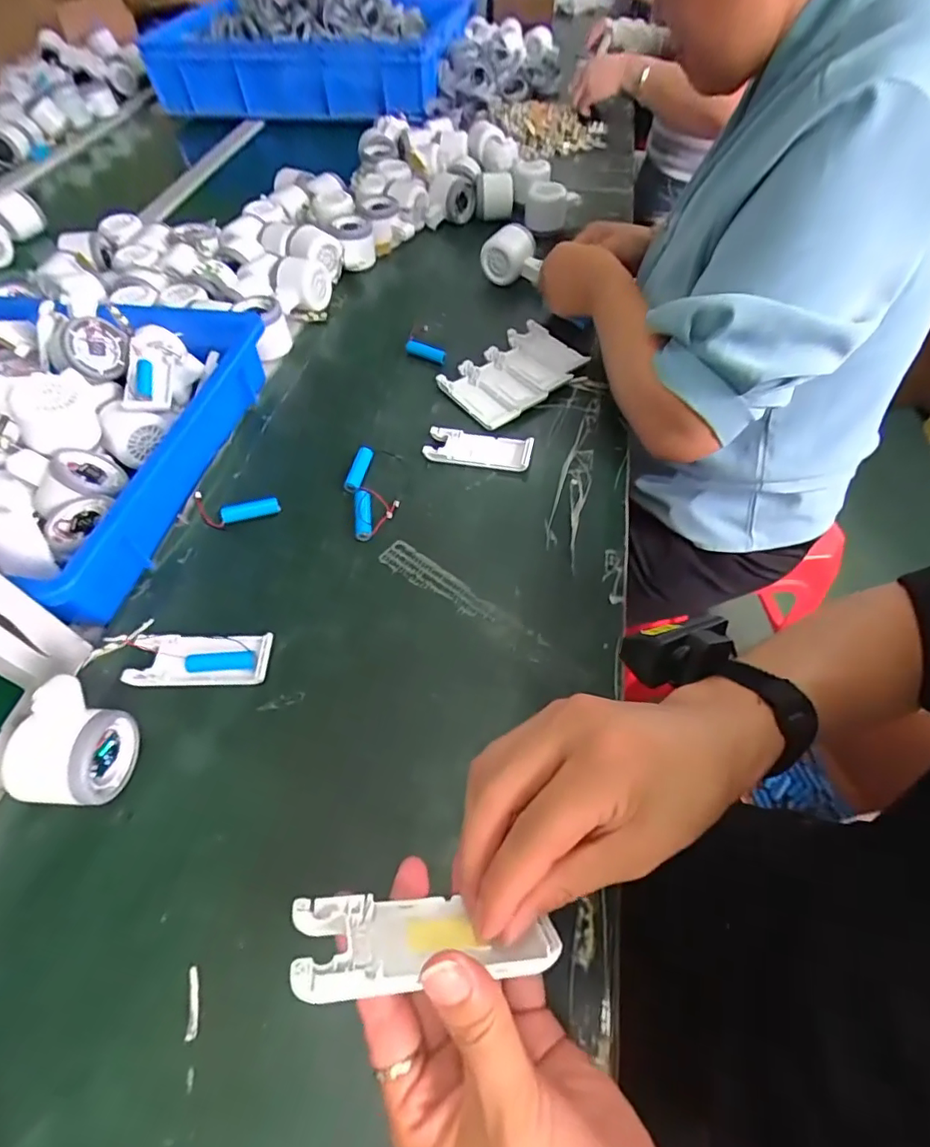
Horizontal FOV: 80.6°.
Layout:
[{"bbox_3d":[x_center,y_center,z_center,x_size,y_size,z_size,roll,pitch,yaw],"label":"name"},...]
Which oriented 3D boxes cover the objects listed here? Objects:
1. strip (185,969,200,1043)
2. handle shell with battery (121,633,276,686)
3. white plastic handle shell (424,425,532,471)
[{"bbox_3d":[-0.151,0.238,0.304,0.007,0.004,0.033,-13,55,-5],"label":"strip"},{"bbox_3d":[-0.201,0.064,0.417,0.101,0.019,0.040,-2,55,2],"label":"handle shell with battery"},{"bbox_3d":[0.014,-0.123,0.539,0.102,0.012,0.041,8,56,9],"label":"white plastic handle shell"}]

